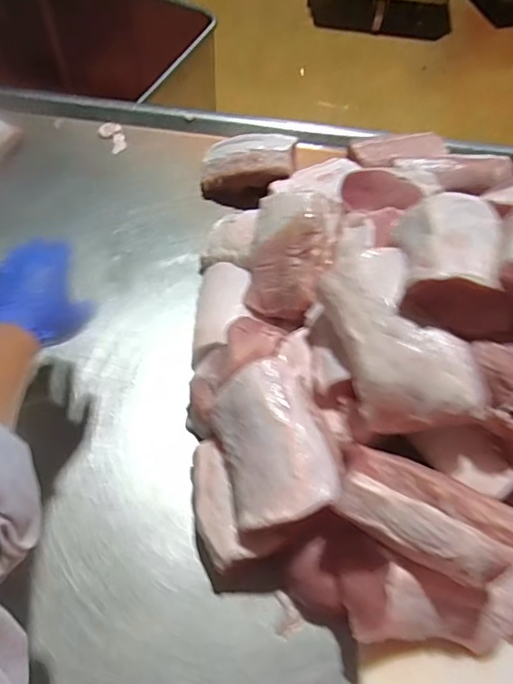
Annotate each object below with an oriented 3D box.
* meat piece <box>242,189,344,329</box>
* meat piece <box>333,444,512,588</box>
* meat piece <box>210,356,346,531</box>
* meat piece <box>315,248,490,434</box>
[{"bbox_3d":[0.047,-0.115,0.694,0.115,0.092,0.160,11,60,3],"label":"meat piece"},{"bbox_3d":[0.157,0.160,0.473,0.173,0.045,0.076,25,62,11],"label":"meat piece"},{"bbox_3d":[0.015,0.105,0.553,0.110,0.056,0.170,-12,62,-10],"label":"meat piece"},{"bbox_3d":[0.145,-0.002,0.540,0.104,0.069,0.205,-13,62,-11],"label":"meat piece"}]

